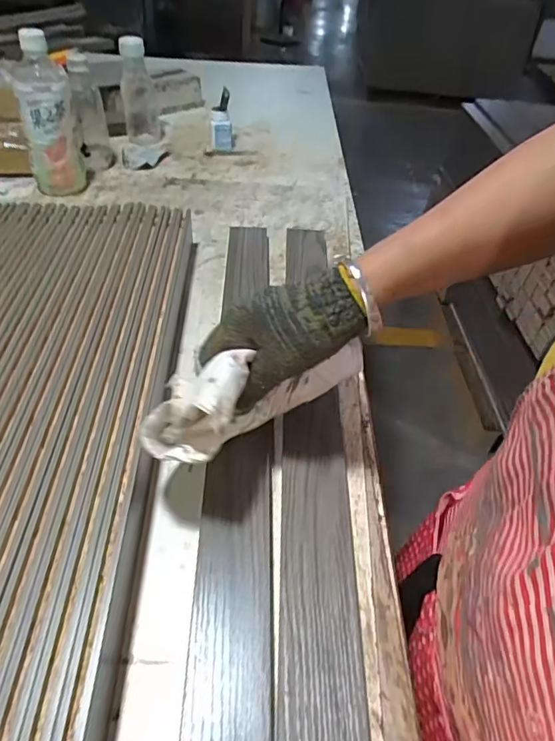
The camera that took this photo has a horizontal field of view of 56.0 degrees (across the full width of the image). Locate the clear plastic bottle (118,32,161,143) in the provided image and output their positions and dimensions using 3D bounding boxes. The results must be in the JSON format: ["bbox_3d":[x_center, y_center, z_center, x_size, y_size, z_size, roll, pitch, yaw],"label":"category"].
[{"bbox_3d":[-0.248,-0.506,0.943,0.065,0.160,0.065,-8,44,-13],"label":"clear plastic bottle"}]

